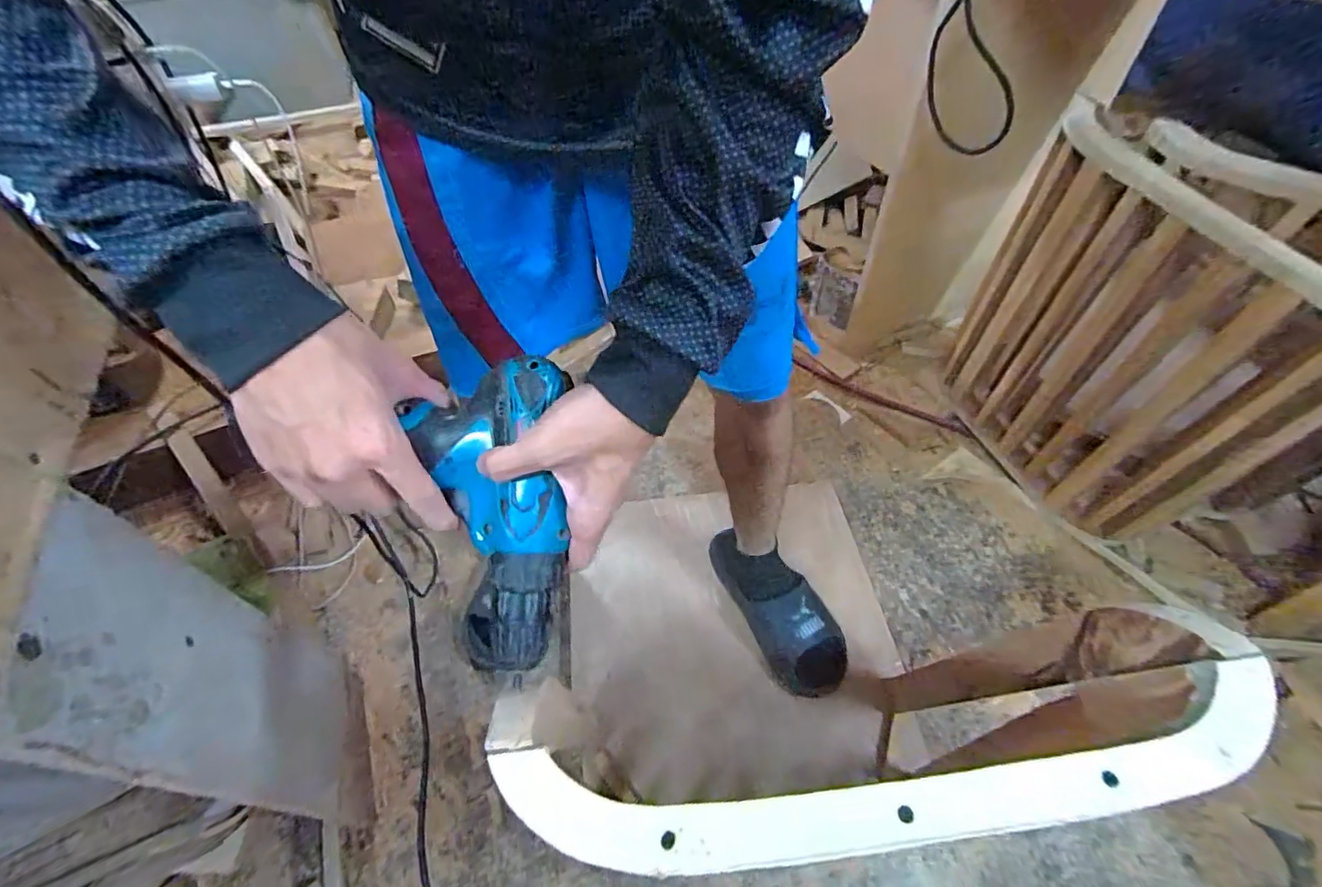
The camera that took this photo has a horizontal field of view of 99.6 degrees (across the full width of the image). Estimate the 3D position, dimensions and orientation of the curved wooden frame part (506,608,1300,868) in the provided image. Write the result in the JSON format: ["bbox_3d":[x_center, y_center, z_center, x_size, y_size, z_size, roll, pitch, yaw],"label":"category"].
[{"bbox_3d":[0.128,0.160,0.309,0.436,0.023,0.105,-8,51,-3],"label":"curved wooden frame part"}]

